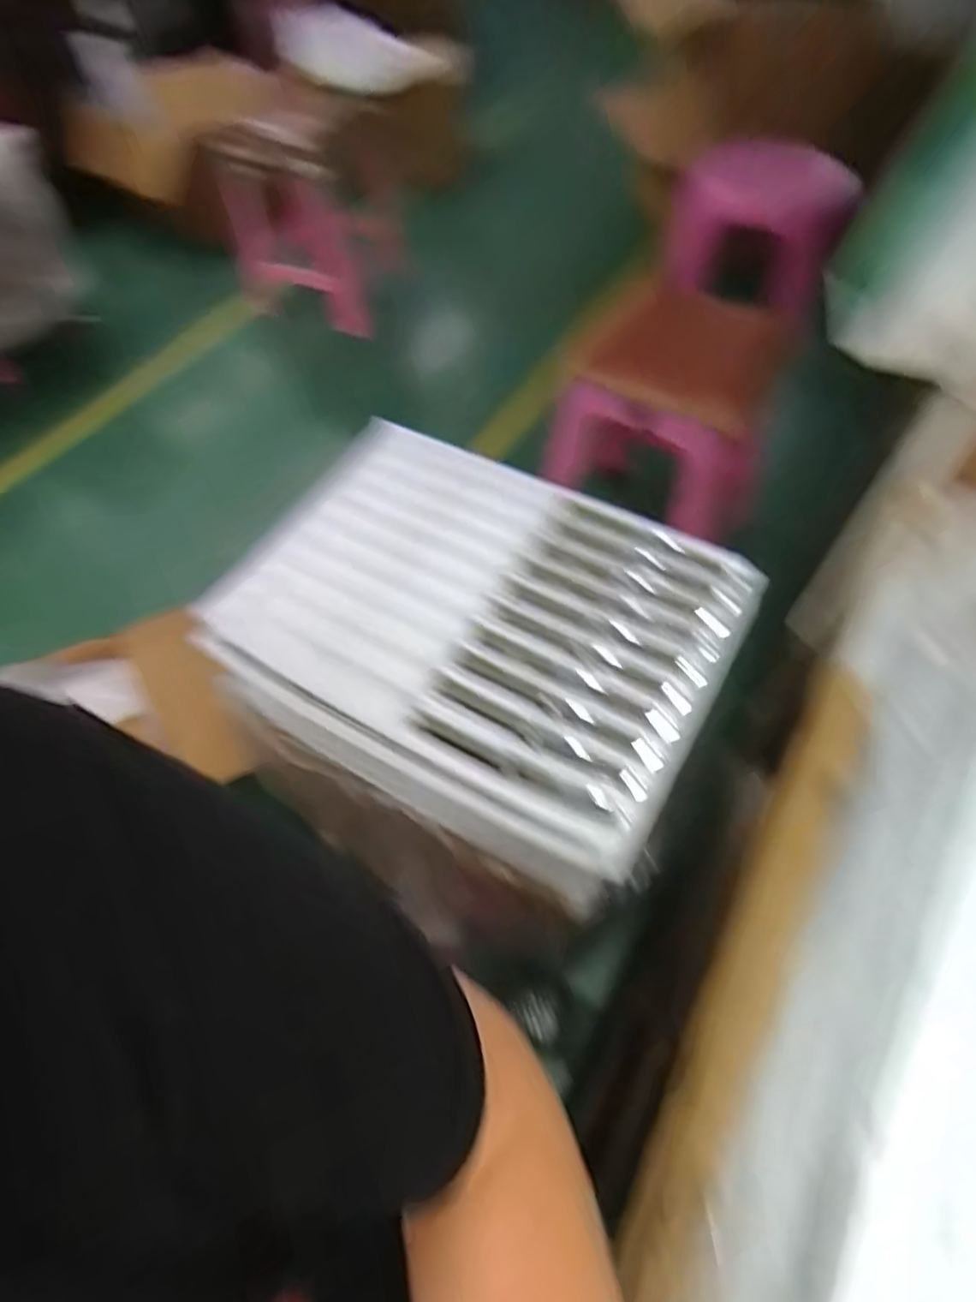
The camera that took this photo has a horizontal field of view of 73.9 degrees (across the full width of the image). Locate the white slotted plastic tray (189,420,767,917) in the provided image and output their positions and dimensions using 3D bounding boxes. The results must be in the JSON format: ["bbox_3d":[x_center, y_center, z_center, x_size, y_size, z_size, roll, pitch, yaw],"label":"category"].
[{"bbox_3d":[-0.018,-0.022,0.602,0.433,0.048,0.376,26,63,18],"label":"white slotted plastic tray"}]

